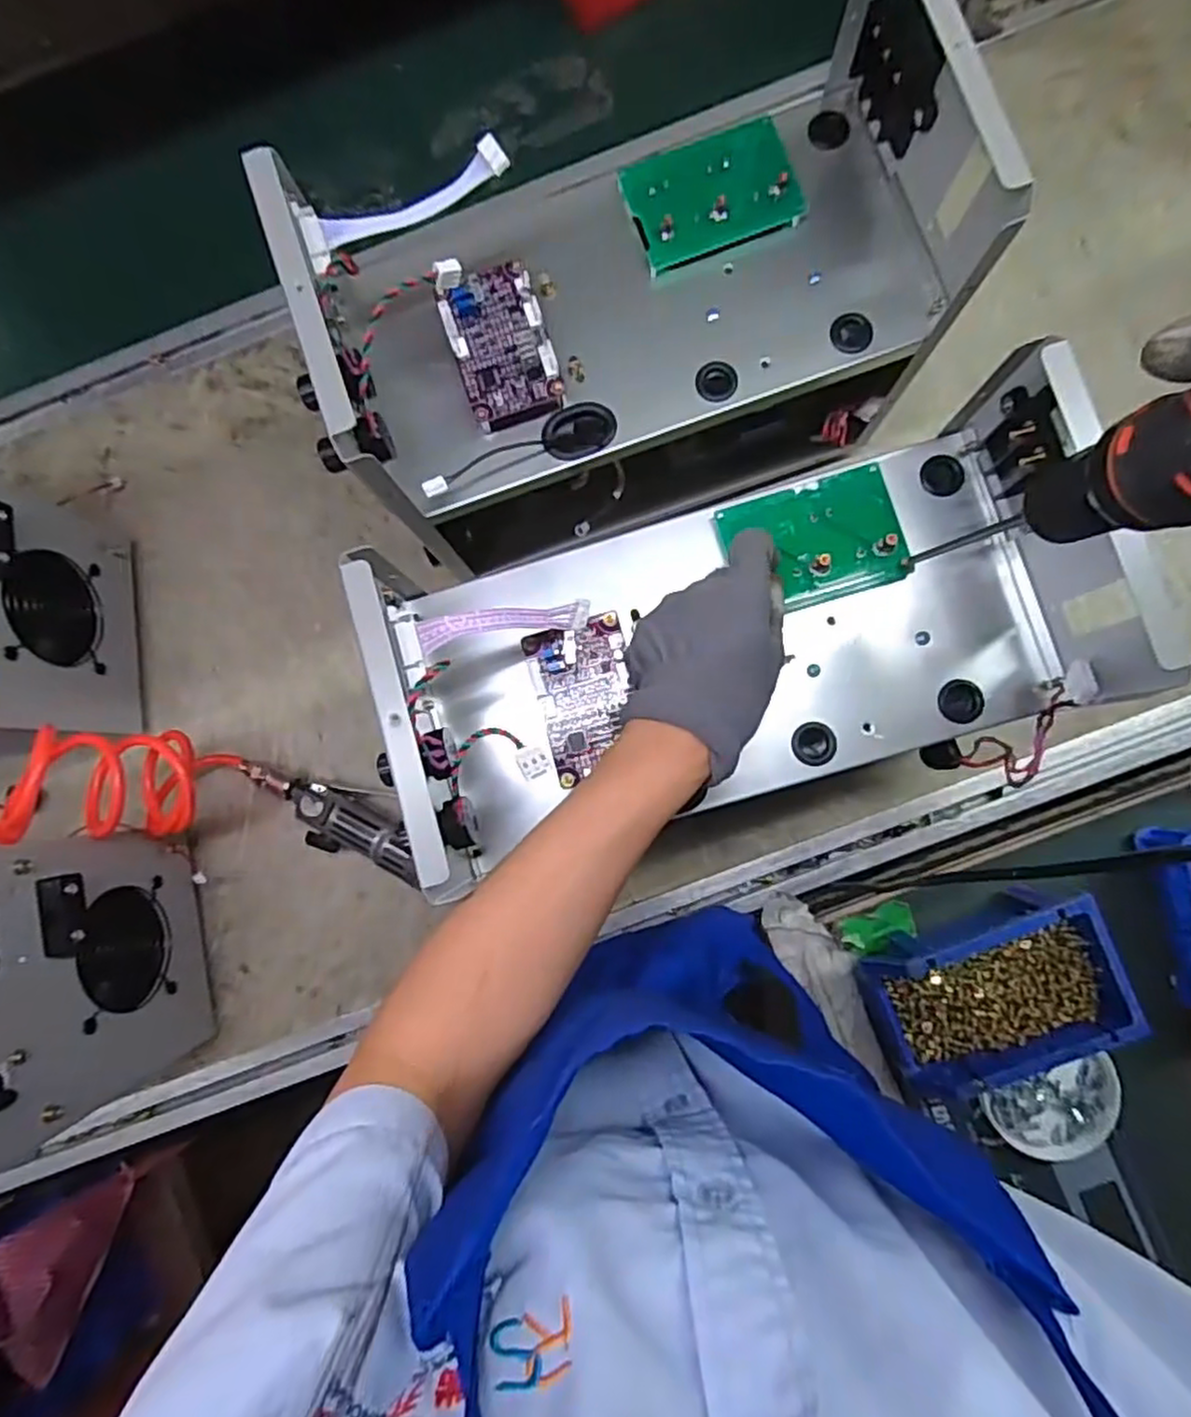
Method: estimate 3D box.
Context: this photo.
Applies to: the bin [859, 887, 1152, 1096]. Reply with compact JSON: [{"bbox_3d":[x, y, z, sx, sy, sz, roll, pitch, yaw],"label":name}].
[{"bbox_3d":[0.285,0.203,0.517,0.159,0.071,0.109,-21,85,2],"label":"bin"}]

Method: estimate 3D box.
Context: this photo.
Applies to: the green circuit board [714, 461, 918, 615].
[{"bbox_3d":[0.133,-0.101,0.429,0.102,0.009,0.072,-16,85,2],"label":"green circuit board"}]

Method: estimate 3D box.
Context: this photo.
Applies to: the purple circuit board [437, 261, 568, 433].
[{"bbox_3d":[-0.059,-0.228,0.446,0.058,0.034,0.092,-17,85,2],"label":"purple circuit board"}]

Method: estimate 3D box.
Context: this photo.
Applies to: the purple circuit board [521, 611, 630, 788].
[{"bbox_3d":[-0.005,-0.007,0.413,0.058,0.012,0.087,-16,85,2],"label":"purple circuit board"}]

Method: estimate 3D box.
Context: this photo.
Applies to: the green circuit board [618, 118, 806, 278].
[{"bbox_3d":[0.074,-0.330,0.453,0.102,0.013,0.069,-19,85,2],"label":"green circuit board"}]

